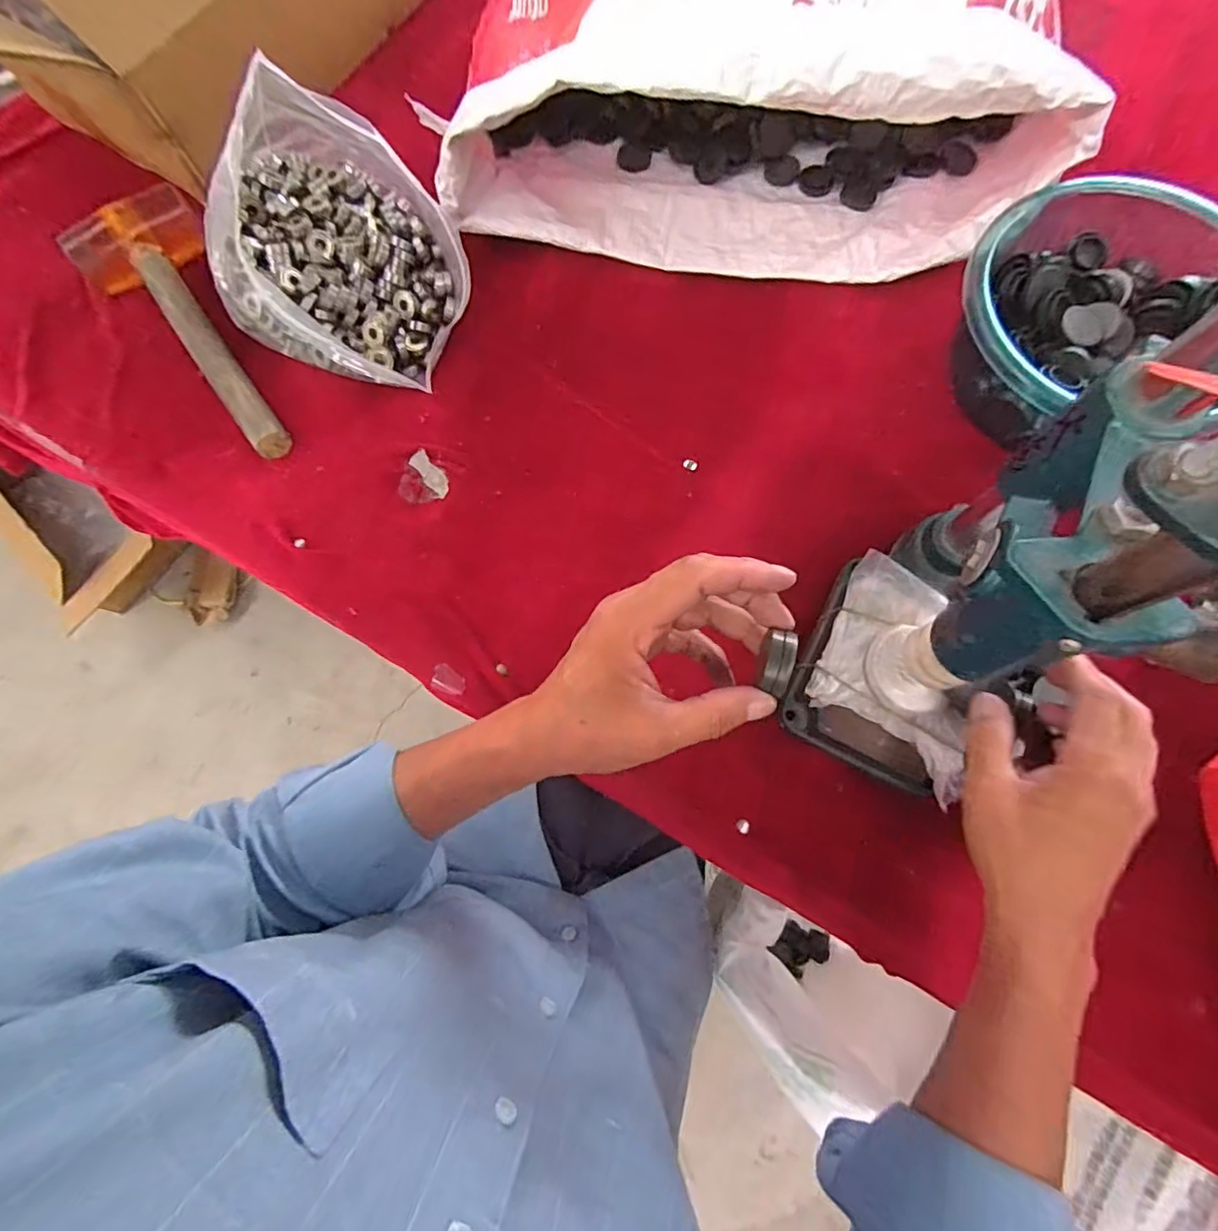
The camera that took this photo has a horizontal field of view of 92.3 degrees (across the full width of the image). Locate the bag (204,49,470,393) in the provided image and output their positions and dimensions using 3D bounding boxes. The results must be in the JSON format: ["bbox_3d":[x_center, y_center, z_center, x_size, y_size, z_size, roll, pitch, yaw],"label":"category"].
[{"bbox_3d":[-0.235,-0.301,0.457,0.170,0.164,0.233,-36,76,-8],"label":"bag"}]

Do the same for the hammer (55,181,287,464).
[{"bbox_3d":[-0.350,-0.255,0.507,0.102,0.052,0.271,-41,77,-9],"label":"hammer"}]

